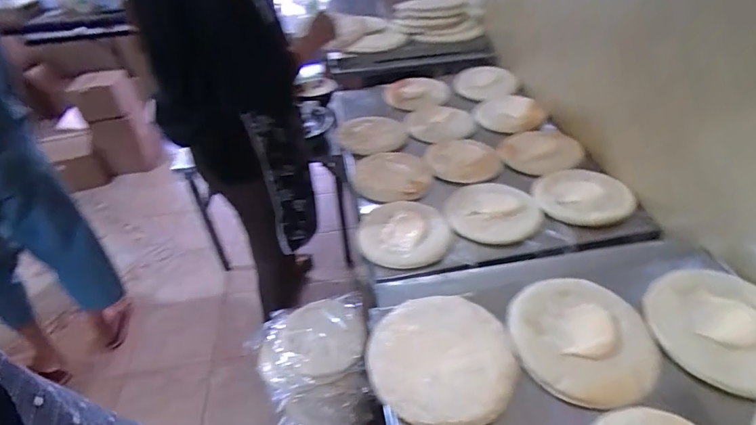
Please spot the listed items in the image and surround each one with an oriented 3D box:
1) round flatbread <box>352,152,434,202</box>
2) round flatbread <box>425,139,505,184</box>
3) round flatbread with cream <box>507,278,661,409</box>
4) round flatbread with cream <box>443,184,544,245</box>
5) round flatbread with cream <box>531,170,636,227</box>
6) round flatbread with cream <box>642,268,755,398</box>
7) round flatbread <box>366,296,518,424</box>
[{"bbox_3d":[0.035,-0.104,1.122,0.196,0.038,0.201,2,39,-2],"label":"round flatbread"},{"bbox_3d":[0.225,-0.149,1.177,0.191,0.017,0.223,-3,36,5],"label":"round flatbread"},{"bbox_3d":[0.297,0.172,0.630,0.192,0.032,0.196,-3,43,3],"label":"round flatbread with cream"},{"bbox_3d":[0.261,-0.008,0.987,0.205,0.016,0.201,-3,43,3],"label":"round flatbread with cream"},{"bbox_3d":[0.466,-0.042,0.997,0.204,0.028,0.172,16,47,22],"label":"round flatbread with cream"},{"bbox_3d":[0.507,0.161,0.632,0.202,0.017,0.203,-3,43,3],"label":"round flatbread with cream"},{"bbox_3d":[0.087,0.202,0.618,0.197,0.012,0.198,-3,43,3],"label":"round flatbread"}]

